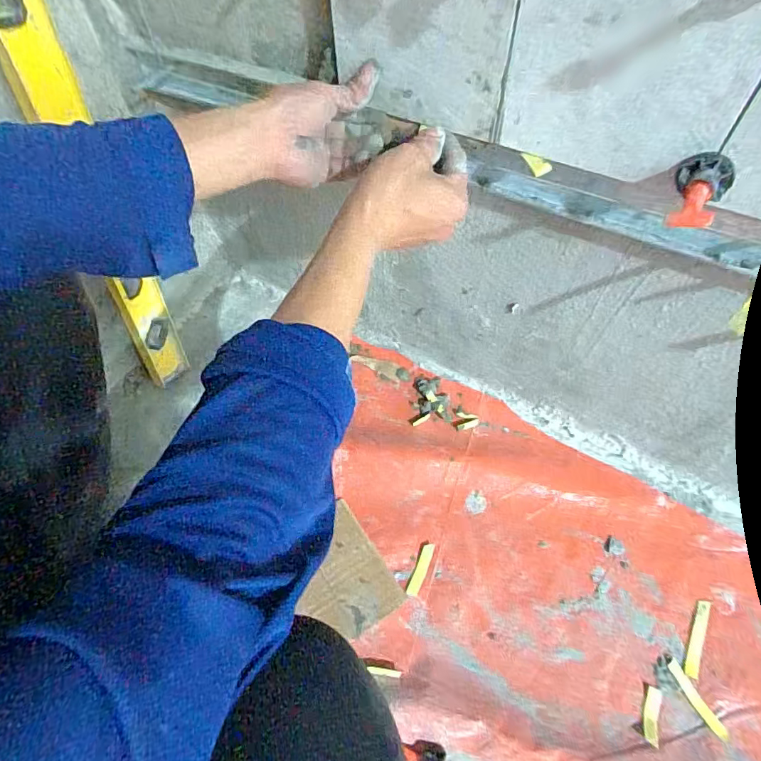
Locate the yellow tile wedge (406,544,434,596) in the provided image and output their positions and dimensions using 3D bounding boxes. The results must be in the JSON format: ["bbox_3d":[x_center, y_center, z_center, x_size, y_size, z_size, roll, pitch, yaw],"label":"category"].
[{"bbox_3d":[0.047,0.223,0.554,0.014,0.007,0.063,18,60,13],"label":"yellow tile wedge"}]

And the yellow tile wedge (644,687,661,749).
[{"bbox_3d":[0.269,0.333,0.464,0.014,0.008,0.049,20,60,12],"label":"yellow tile wedge"}]

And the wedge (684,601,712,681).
[{"bbox_3d":[0.340,0.275,0.501,0.012,0.004,0.083,28,62,16],"label":"wedge"}]

